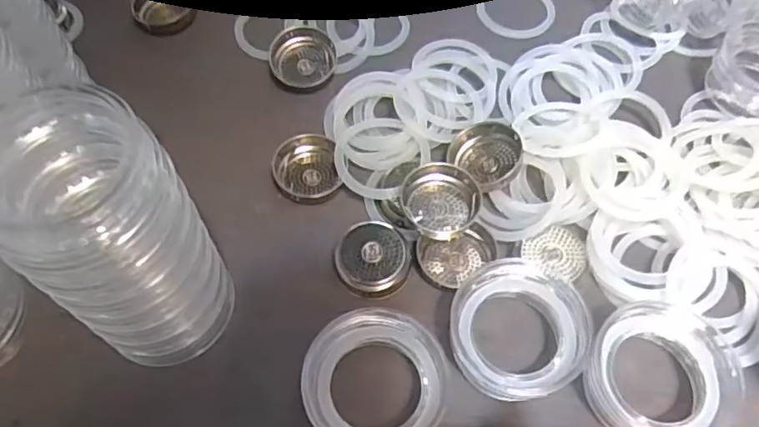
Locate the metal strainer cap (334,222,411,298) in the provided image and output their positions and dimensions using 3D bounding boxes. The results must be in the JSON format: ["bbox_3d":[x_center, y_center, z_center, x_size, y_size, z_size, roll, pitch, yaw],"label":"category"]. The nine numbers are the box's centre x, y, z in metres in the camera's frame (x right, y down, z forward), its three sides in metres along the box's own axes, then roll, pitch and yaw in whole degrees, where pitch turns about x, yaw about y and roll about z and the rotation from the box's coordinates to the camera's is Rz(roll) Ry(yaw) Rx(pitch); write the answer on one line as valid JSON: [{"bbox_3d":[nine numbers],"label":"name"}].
[{"bbox_3d":[-0.004,0.025,0.334,0.041,0.012,0.040,0,61,0],"label":"metal strainer cap"}]

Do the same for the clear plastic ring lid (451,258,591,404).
[{"bbox_3d":[0.073,0.057,0.307,0.072,0.018,0.071,0,61,0],"label":"clear plastic ring lid"}]

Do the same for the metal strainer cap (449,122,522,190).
[{"bbox_3d":[0.064,-0.035,0.363,0.044,0.017,0.038,15,62,8],"label":"metal strainer cap"}]

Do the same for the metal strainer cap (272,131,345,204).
[{"bbox_3d":[-0.045,-0.029,0.365,0.039,0.017,0.041,0,61,0],"label":"metal strainer cap"}]

